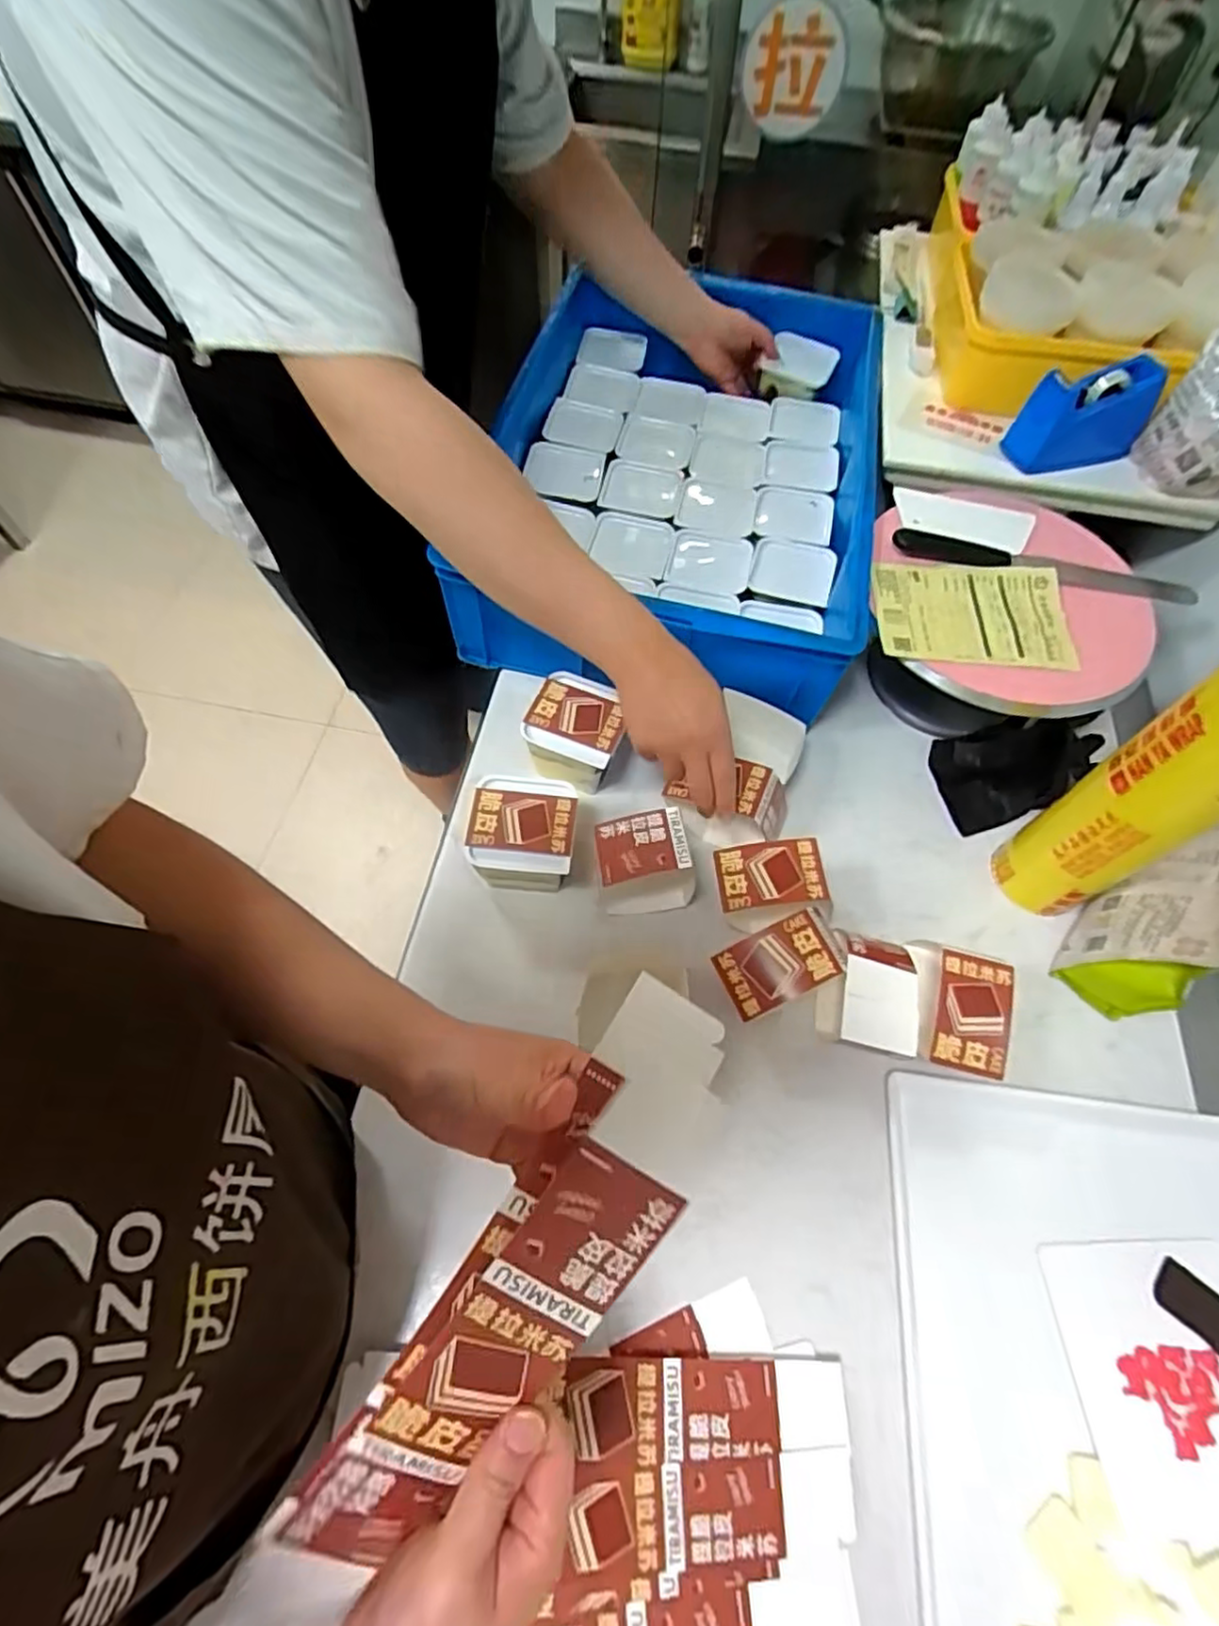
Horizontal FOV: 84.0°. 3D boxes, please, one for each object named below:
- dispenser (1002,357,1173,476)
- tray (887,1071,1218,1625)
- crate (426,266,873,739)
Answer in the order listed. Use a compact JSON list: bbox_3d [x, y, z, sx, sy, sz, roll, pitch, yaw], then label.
[{"bbox_3d":[0.529,-0.437,0.752,0.138,0.094,0.056,-12,63,-8],"label":"dispenser"},{"bbox_3d":[0.382,0.434,0.484,0.325,0.016,0.427,6,62,2],"label":"tray"},{"bbox_3d":[0.097,-0.422,0.845,0.430,0.142,0.637,9,62,4],"label":"crate"}]

